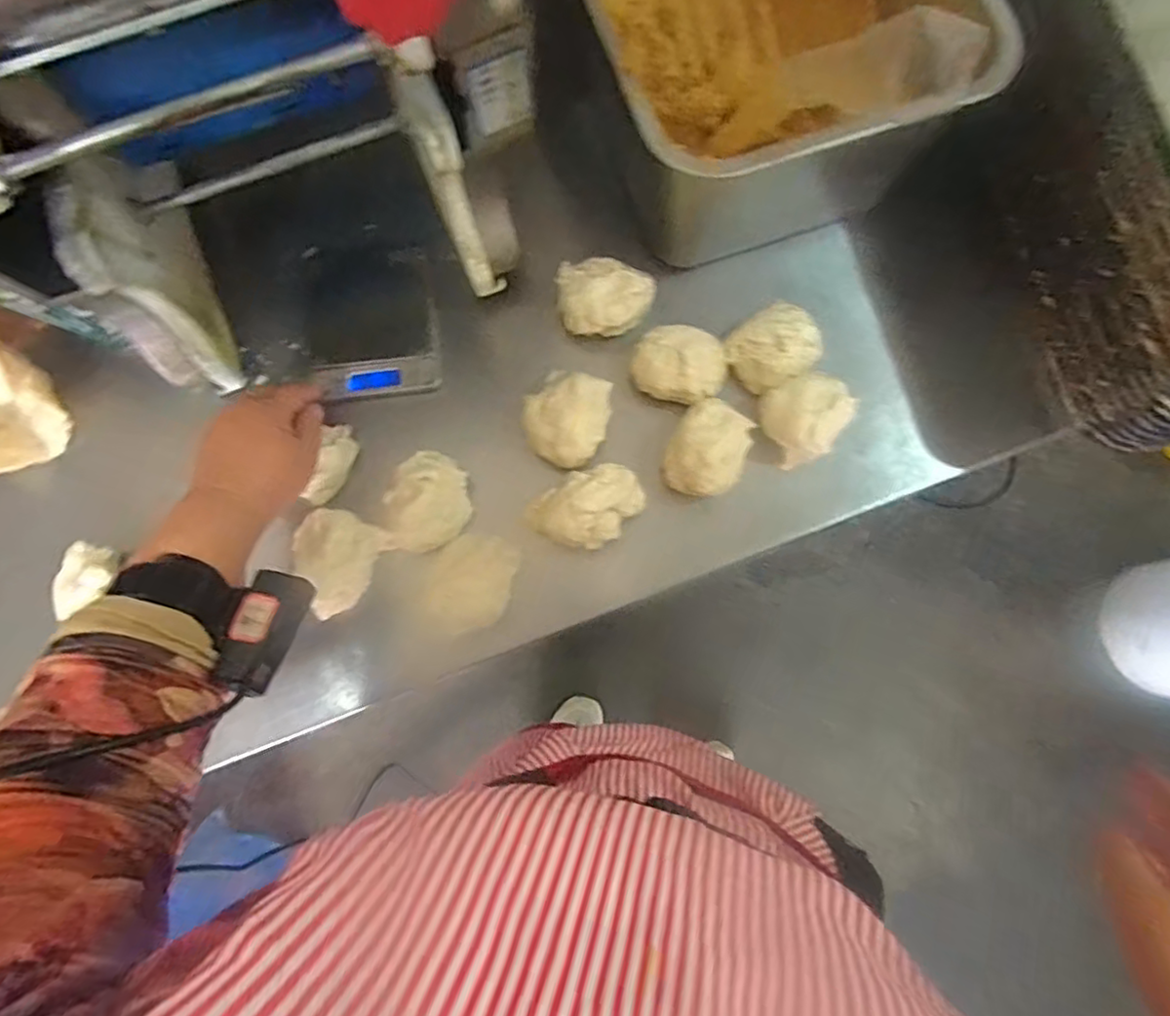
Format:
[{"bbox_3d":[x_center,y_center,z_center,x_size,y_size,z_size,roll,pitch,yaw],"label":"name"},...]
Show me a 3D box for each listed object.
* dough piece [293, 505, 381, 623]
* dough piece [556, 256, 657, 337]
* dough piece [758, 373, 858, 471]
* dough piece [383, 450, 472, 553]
[{"bbox_3d":[-0.191,0.040,0.471,0.061,0.026,0.078,14,79,3],"label":"dough piece"},{"bbox_3d":[0.018,-0.175,0.514,0.076,0.038,0.055,-2,79,-1],"label":"dough piece"},{"bbox_3d":[0.175,-0.073,0.497,0.066,0.045,0.060,0,79,0],"label":"dough piece"},{"bbox_3d":[-0.120,-0.005,0.482,0.058,0.033,0.074,23,80,4],"label":"dough piece"}]

